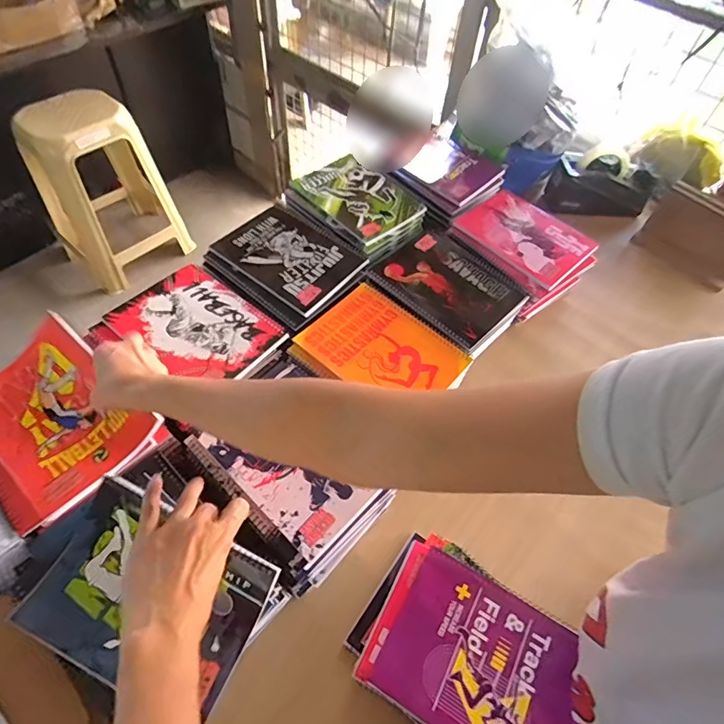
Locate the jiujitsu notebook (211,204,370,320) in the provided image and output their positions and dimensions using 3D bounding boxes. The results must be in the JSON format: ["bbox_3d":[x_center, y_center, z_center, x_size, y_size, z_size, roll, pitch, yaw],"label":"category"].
[{"bbox_3d":[-0.107,-0.167,0.683,0.193,0.019,0.162,36,61,18],"label":"jiujitsu notebook"}]

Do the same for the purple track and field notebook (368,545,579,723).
[{"bbox_3d":[0.126,0.301,0.441,0.190,0.011,0.145,28,59,13],"label":"purple track and field notebook"}]

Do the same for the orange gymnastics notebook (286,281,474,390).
[{"bbox_3d":[0.027,-0.018,0.589,0.191,0.009,0.160,36,61,18],"label":"orange gymnastics notebook"}]

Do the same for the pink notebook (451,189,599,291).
[{"bbox_3d":[0.275,-0.213,0.739,0.151,0.016,0.190,-36,70,-25],"label":"pink notebook"}]

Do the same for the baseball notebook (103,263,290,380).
[{"bbox_3d":[-0.221,-0.053,0.599,0.204,0.012,0.139,34,60,17],"label":"baseball notebook"}]

